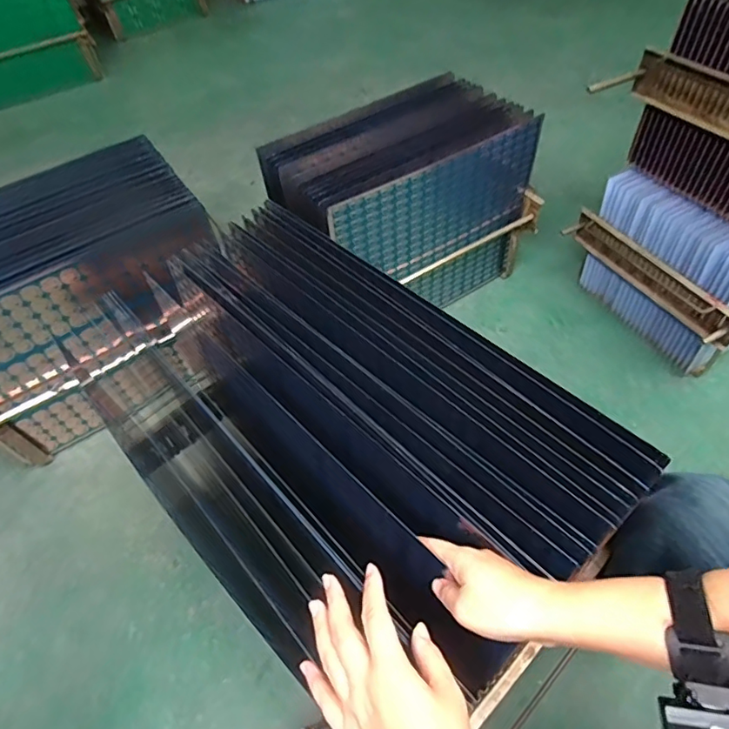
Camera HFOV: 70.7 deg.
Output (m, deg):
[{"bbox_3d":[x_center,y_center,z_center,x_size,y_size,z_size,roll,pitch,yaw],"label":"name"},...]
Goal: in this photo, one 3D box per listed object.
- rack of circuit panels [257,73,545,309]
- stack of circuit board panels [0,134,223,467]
[{"bbox_3d":[0.099,-0.353,1.173,0.551,0.368,0.295,-24,54,-13],"label":"rack of circuit panels"},{"bbox_3d":[-0.609,-0.151,1.076,0.561,0.335,0.364,-32,56,-18],"label":"stack of circuit board panels"}]

